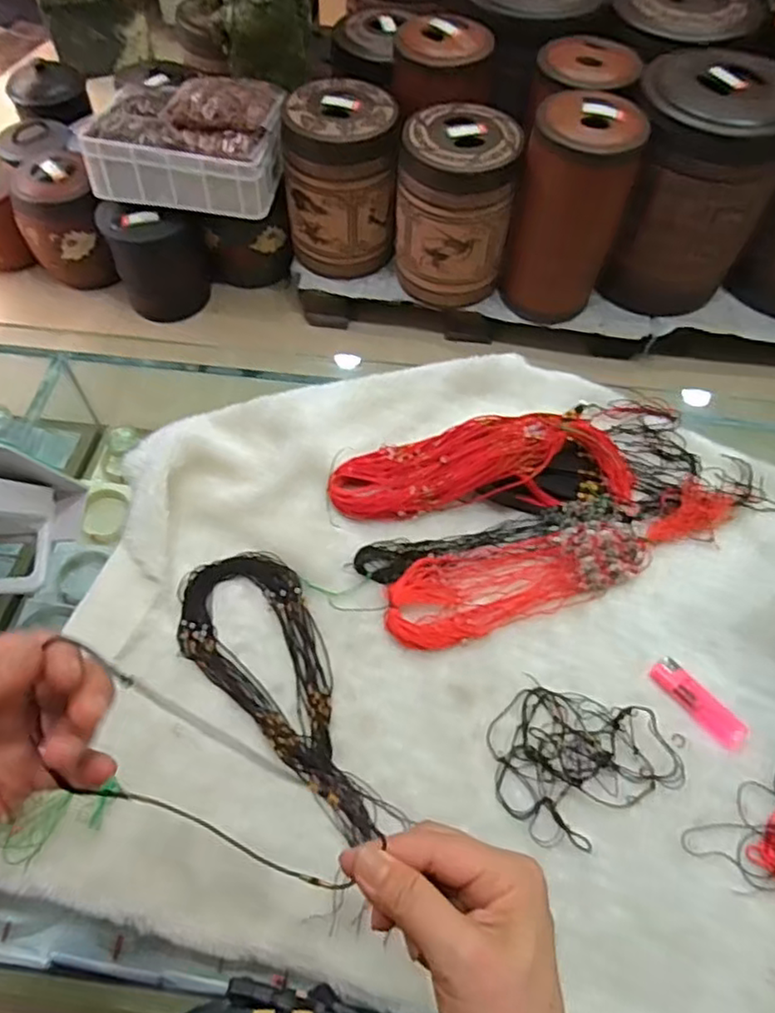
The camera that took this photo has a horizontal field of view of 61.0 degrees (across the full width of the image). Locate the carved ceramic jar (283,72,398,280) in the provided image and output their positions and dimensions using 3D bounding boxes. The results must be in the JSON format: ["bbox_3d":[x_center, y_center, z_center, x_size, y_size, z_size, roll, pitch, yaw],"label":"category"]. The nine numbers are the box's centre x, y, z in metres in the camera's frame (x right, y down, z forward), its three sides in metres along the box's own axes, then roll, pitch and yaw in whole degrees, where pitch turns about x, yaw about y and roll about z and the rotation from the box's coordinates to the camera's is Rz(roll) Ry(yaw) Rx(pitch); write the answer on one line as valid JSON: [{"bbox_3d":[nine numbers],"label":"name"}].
[{"bbox_3d":[-0.127,-0.881,1.785,0.271,0.406,0.298,1,59,-1],"label":"carved ceramic jar"}]

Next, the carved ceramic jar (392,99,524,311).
[{"bbox_3d":[0.169,-0.768,1.747,0.285,0.446,0.238,-4,59,-4],"label":"carved ceramic jar"}]

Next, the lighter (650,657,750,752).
[{"bbox_3d":[0.251,0.157,0.528,0.027,0.010,0.082,-36,66,-20],"label":"lighter"}]

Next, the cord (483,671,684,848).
[{"bbox_3d":[0.148,0.196,0.494,0.137,0.015,0.107,18,60,9],"label":"cord"}]

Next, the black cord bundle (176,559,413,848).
[{"bbox_3d":[-0.085,0.144,0.524,0.102,0.009,0.251,-28,64,-17],"label":"black cord bundle"}]

